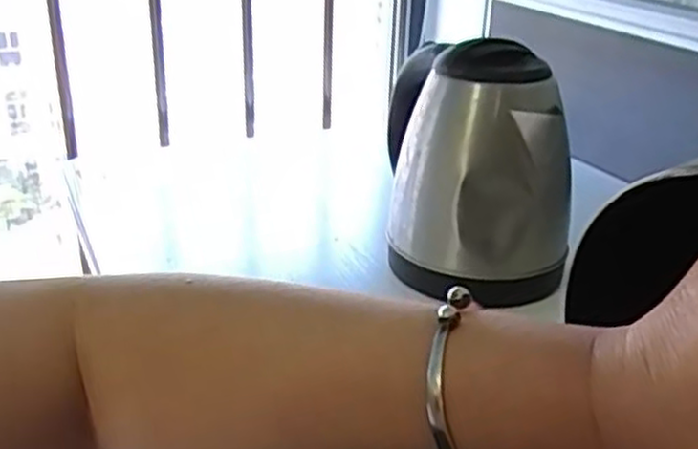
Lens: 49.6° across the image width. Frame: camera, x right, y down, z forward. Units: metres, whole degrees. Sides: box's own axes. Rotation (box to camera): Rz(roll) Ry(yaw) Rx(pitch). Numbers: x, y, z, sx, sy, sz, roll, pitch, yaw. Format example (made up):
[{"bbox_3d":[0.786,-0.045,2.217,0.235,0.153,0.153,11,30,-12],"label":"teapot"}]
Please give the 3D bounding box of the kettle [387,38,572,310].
[{"bbox_3d":[0.097,-0.054,0.632,0.126,0.182,0.165,-1,25,-5],"label":"kettle"}]

